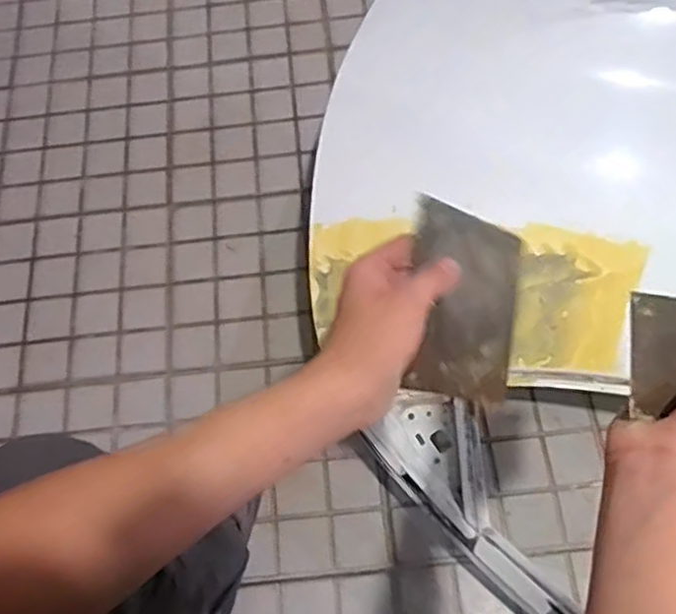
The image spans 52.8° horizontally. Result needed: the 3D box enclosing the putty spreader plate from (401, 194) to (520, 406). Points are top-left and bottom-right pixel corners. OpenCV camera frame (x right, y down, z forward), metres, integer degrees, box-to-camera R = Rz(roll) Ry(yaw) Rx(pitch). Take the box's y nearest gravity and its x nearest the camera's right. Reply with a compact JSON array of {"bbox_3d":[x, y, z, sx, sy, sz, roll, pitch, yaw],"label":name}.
[{"bbox_3d":[0.088,-0.003,0.471,0.070,0.006,0.135,4,93,18],"label":"putty spreader plate"}]

